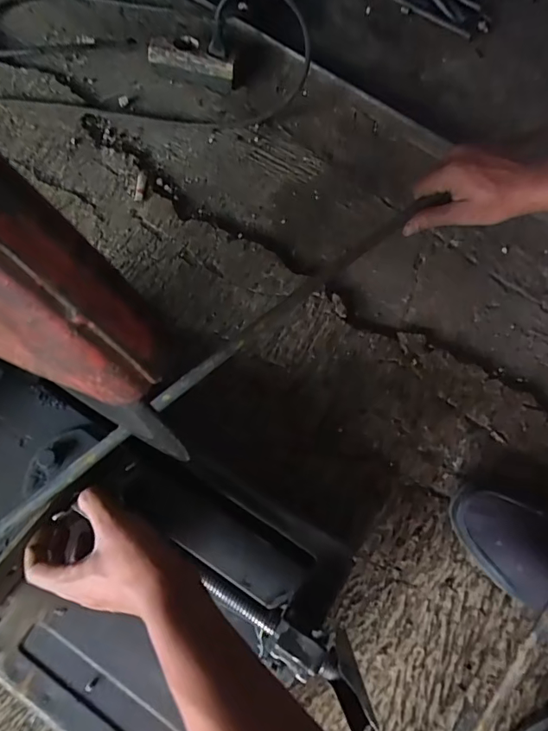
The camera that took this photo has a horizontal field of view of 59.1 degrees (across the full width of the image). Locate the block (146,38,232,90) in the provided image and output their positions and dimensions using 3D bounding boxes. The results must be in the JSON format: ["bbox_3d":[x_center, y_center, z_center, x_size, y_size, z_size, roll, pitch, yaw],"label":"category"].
[{"bbox_3d":[-0.139,-0.503,0.807,0.145,0.044,0.033,13,66,2],"label":"block"}]

